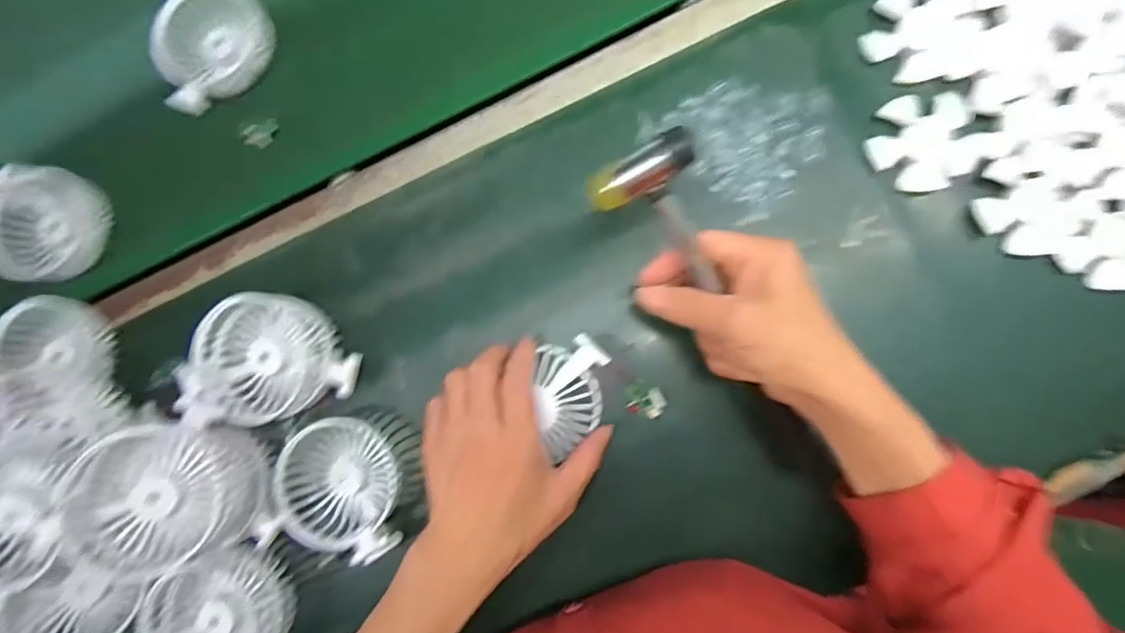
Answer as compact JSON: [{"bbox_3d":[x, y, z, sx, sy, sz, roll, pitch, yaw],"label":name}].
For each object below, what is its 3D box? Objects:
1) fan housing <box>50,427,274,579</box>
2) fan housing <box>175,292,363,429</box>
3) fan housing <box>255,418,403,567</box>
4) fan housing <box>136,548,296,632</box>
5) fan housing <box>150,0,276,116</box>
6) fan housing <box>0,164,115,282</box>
[{"bbox_3d":[-0.269,0.122,0.374,0.054,0.119,0.096,-6,91,40],"label":"fan housing"},{"bbox_3d":[-0.224,0.035,0.405,0.108,0.045,0.108,1,84,-8],"label":"fan housing"},{"bbox_3d":[-0.167,0.129,0.413,0.097,0.035,0.093,9,86,7],"label":"fan housing"},{"bbox_3d":[-0.254,0.223,0.399,0.097,0.039,0.091,-1,85,6],"label":"fan housing"},{"bbox_3d":[-0.299,-0.230,0.457,0.088,0.028,0.108,42,91,8],"label":"fan housing"},{"bbox_3d":[-0.452,-0.080,0.472,0.096,0.039,0.096,12,86,7],"label":"fan housing"}]

